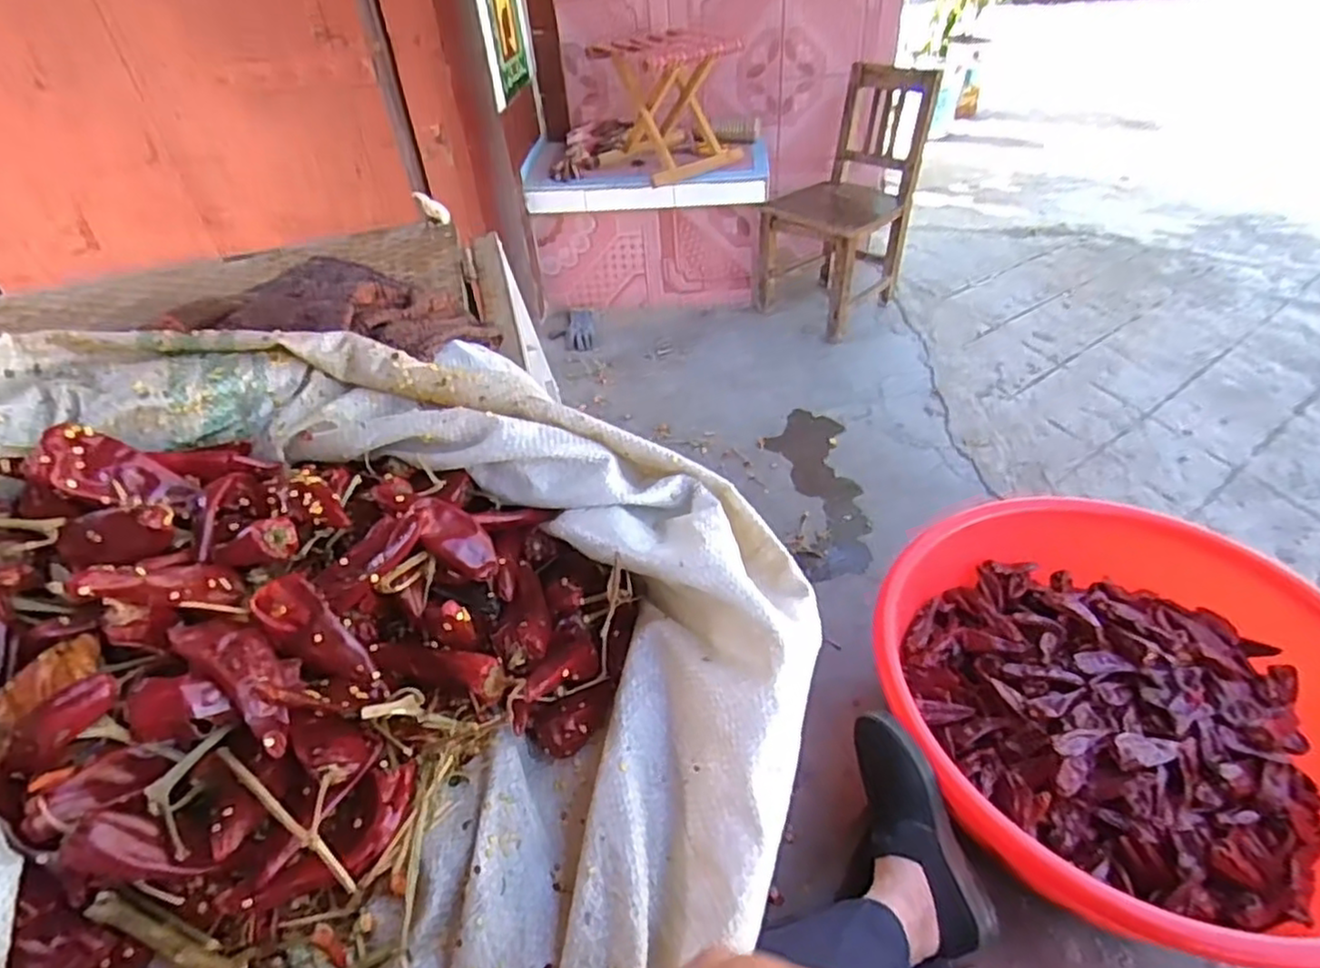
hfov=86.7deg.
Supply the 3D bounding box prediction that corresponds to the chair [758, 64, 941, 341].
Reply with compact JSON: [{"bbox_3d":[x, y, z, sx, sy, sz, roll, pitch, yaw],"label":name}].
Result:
[{"bbox_3d":[0.382,-0.595,1.482,0.219,0.481,0.271,-30,48,-27],"label":"chair"}]

